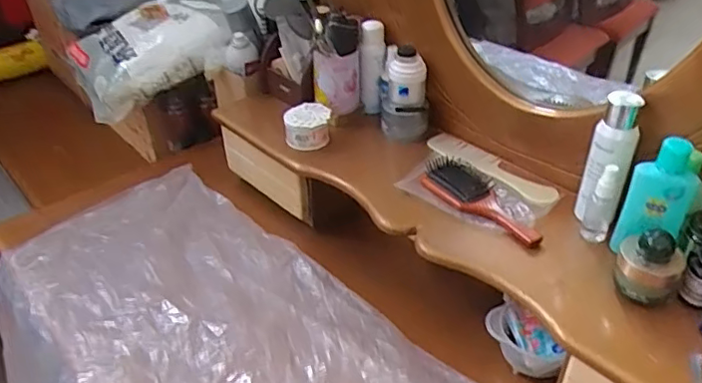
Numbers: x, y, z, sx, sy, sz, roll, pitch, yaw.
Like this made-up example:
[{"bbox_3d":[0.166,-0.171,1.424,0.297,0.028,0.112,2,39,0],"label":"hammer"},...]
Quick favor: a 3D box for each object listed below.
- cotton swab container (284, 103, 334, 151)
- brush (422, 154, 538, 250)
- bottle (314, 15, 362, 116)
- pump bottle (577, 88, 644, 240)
[{"bbox_3d":[-0.066,-0.096,0.904,0.069,0.057,0.063,4,36,7],"label":"cotton swab container"},{"bbox_3d":[0.176,0.008,0.773,0.064,0.029,0.190,-28,44,-32],"label":"brush"},{"bbox_3d":[-0.021,-0.192,0.920,0.076,0.142,0.066,-6,36,-7],"label":"bottle"},{"bbox_3d":[0.303,-0.027,0.693,0.047,0.171,0.058,15,39,21],"label":"pump bottle"}]

